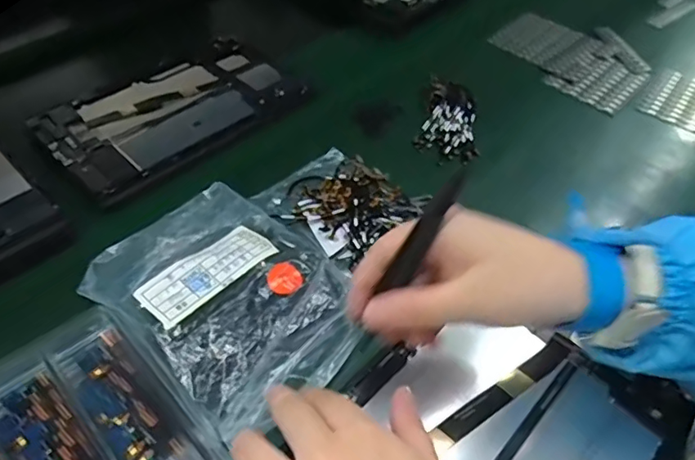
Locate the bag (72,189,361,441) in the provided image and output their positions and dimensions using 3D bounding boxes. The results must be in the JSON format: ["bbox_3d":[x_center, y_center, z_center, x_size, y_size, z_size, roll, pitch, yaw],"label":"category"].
[{"bbox_3d":[-0.078,0.040,0.365,0.176,0.025,0.135,32,54,27],"label":"bag"}]

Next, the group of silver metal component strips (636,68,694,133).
[{"bbox_3d":[0.361,-0.136,0.561,0.080,0.013,0.097,35,58,20],"label":"group of silver metal component strips"}]

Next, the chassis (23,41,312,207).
[{"bbox_3d":[-0.169,-0.122,0.522,0.233,0.013,0.154,-35,60,-29],"label":"chassis"}]

